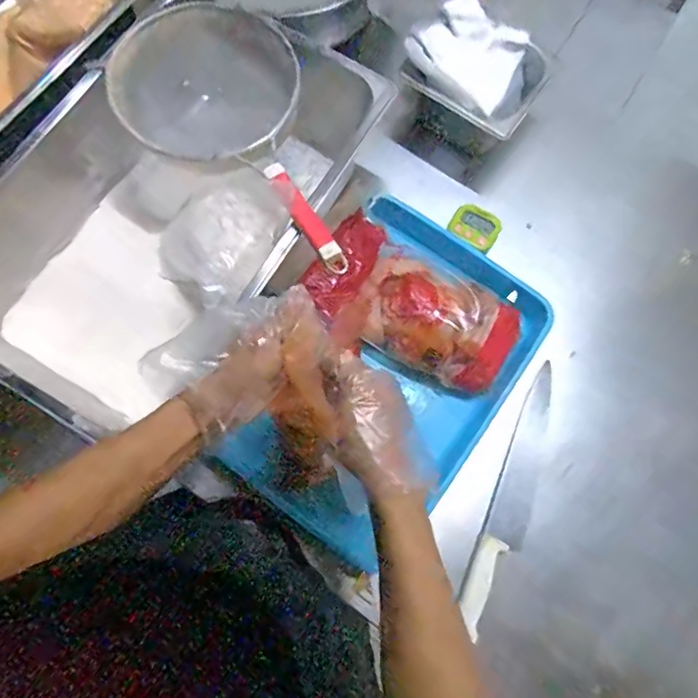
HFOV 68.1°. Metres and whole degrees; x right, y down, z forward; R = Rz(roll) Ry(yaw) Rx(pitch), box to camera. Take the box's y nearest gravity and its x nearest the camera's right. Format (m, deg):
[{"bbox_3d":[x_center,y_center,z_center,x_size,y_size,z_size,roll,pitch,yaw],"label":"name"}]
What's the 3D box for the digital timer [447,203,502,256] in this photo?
[{"bbox_3d":[0.176,-0.169,0.715,0.066,0.017,0.055,34,76,7],"label":"digital timer"}]

